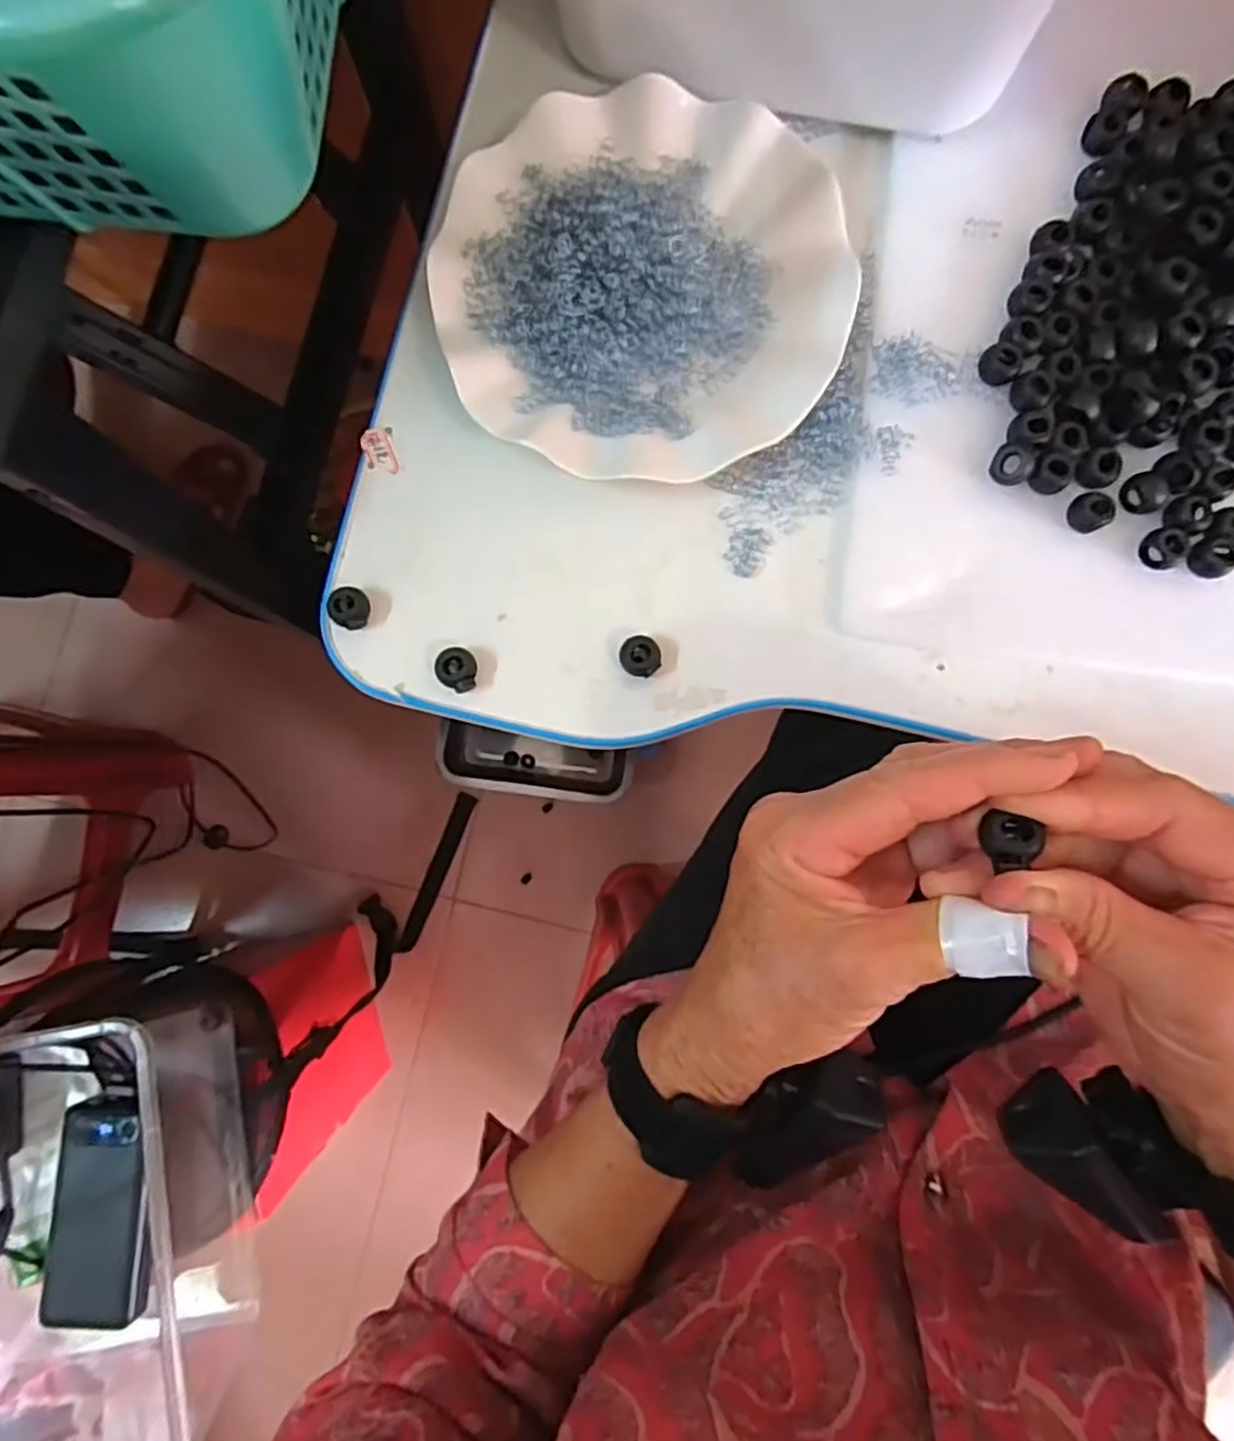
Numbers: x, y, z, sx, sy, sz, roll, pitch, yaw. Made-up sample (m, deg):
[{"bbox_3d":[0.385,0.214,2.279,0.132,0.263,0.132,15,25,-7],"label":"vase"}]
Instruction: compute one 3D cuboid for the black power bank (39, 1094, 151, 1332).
[{"bbox_3d":[-0.403,0.380,0.565,0.073,0.018,0.155,-13,71,0],"label":"black power bank"}]

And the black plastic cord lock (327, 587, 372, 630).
[{"bbox_3d":[-0.119,-0.051,0.323,0.018,0.012,0.017,0,84,0],"label":"black plastic cord lock"}]

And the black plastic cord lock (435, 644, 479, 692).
[{"bbox_3d":[-0.071,-0.023,0.322,0.017,0.013,0.020,3,84,0],"label":"black plastic cord lock"}]

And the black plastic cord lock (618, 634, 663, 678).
[{"bbox_3d":[0.010,-0.028,0.322,0.017,0.014,0.018,-6,84,-1],"label":"black plastic cord lock"}]

